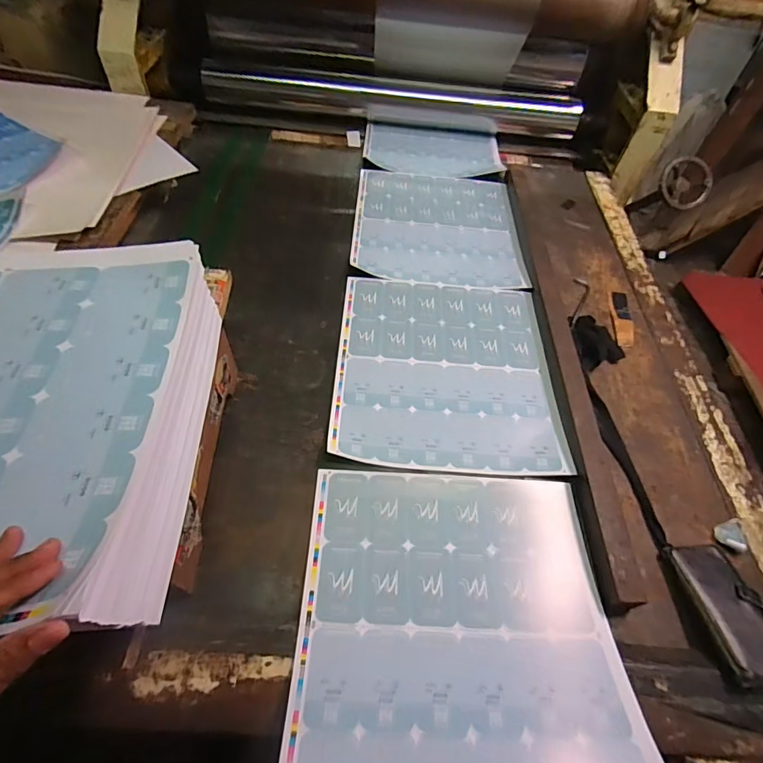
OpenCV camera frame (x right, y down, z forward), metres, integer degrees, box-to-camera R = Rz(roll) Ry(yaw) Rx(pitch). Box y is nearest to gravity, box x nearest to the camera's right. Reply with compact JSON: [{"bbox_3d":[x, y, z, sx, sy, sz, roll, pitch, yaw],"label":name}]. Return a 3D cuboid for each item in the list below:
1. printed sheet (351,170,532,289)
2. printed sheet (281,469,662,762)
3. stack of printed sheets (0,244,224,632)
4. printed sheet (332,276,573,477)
[{"bbox_3d":[0.123,-0.350,0.990,0.353,0.012,0.392,4,55,-2],"label":"printed sheet"},{"bbox_3d":[0.091,0.265,0.494,0.358,0.095,0.373,4,55,-2],"label":"printed sheet"},{"bbox_3d":[-0.387,0.035,0.408,0.387,0.121,0.363,1,55,-5],"label":"stack of printed sheets"},{"bbox_3d":[0.107,-0.030,0.754,0.354,0.011,0.381,4,55,-2],"label":"printed sheet"}]

